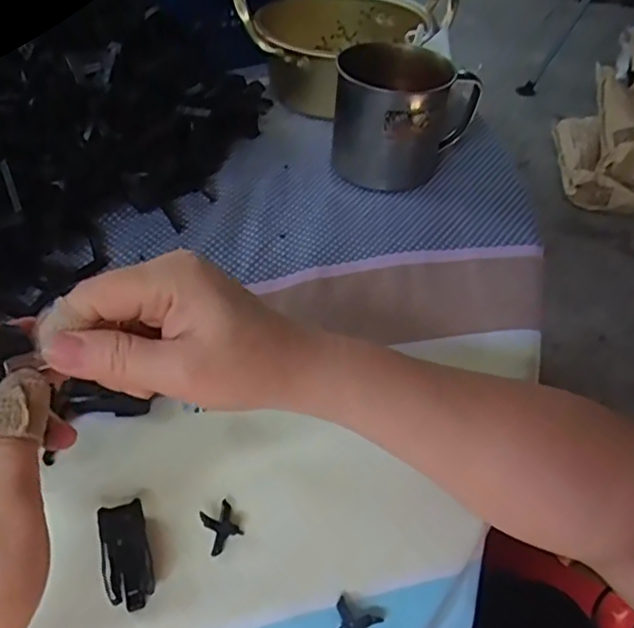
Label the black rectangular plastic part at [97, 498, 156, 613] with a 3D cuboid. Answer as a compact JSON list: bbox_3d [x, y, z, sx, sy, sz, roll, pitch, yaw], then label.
[{"bbox_3d":[-0.088,0.110,0.293,0.020,0.011,0.047,-13,47,-14],"label":"black rectangular plastic part"}]

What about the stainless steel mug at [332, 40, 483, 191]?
[{"bbox_3d":[0.068,-0.166,0.522,0.087,0.090,0.107,34,53,28],"label":"stainless steel mug"}]

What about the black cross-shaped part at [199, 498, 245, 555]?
[{"bbox_3d":[-0.047,0.103,0.307,0.017,0.006,0.023,-21,50,-22],"label":"black cross-shaped part"}]

